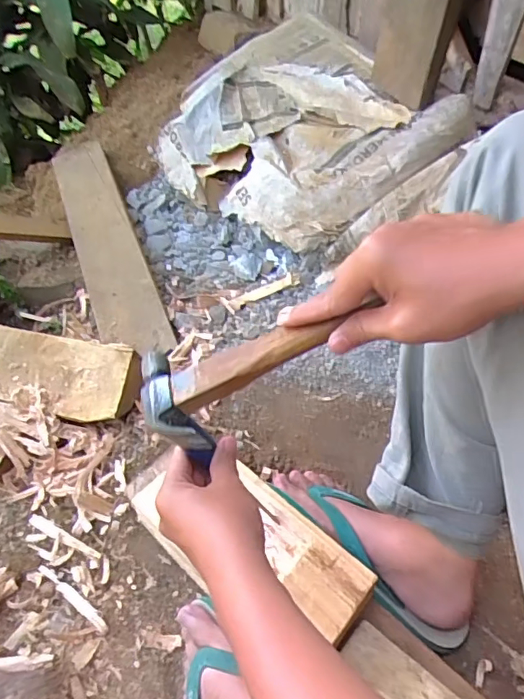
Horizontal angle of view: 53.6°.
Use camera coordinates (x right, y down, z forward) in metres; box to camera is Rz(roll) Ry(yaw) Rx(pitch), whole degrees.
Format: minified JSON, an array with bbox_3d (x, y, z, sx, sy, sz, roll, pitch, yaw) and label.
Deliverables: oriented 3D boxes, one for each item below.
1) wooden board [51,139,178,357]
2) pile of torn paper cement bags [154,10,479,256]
[{"bbox_3d":[-0.319,-0.228,1.043,0.123,0.025,0.673,-25,56,-3],"label":"wooden board"},{"bbox_3d":[0.085,-0.466,1.092,0.510,0.150,0.671,-47,57,-7],"label":"pile of torn paper cement bags"}]

